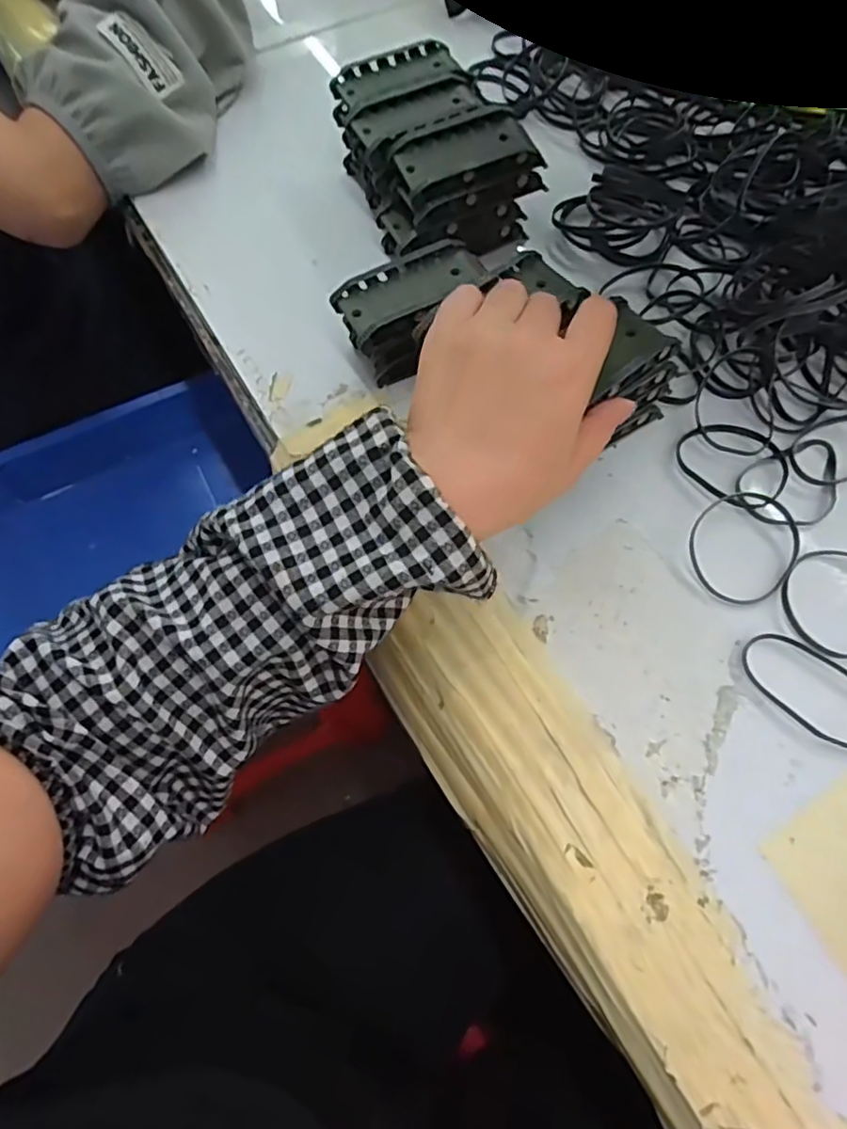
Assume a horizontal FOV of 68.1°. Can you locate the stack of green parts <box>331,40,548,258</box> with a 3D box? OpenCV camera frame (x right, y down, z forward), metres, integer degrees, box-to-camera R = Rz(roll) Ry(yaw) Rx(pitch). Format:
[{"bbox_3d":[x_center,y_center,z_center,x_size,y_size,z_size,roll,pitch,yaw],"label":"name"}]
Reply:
[{"bbox_3d":[0.006,-0.281,0.441,0.109,0.067,0.158,-24,67,-10],"label":"stack of green parts"}]

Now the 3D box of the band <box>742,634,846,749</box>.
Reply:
[{"bbox_3d":[0.195,0.062,0.310,0.075,0.004,0.038,37,71,16],"label":"band"}]

